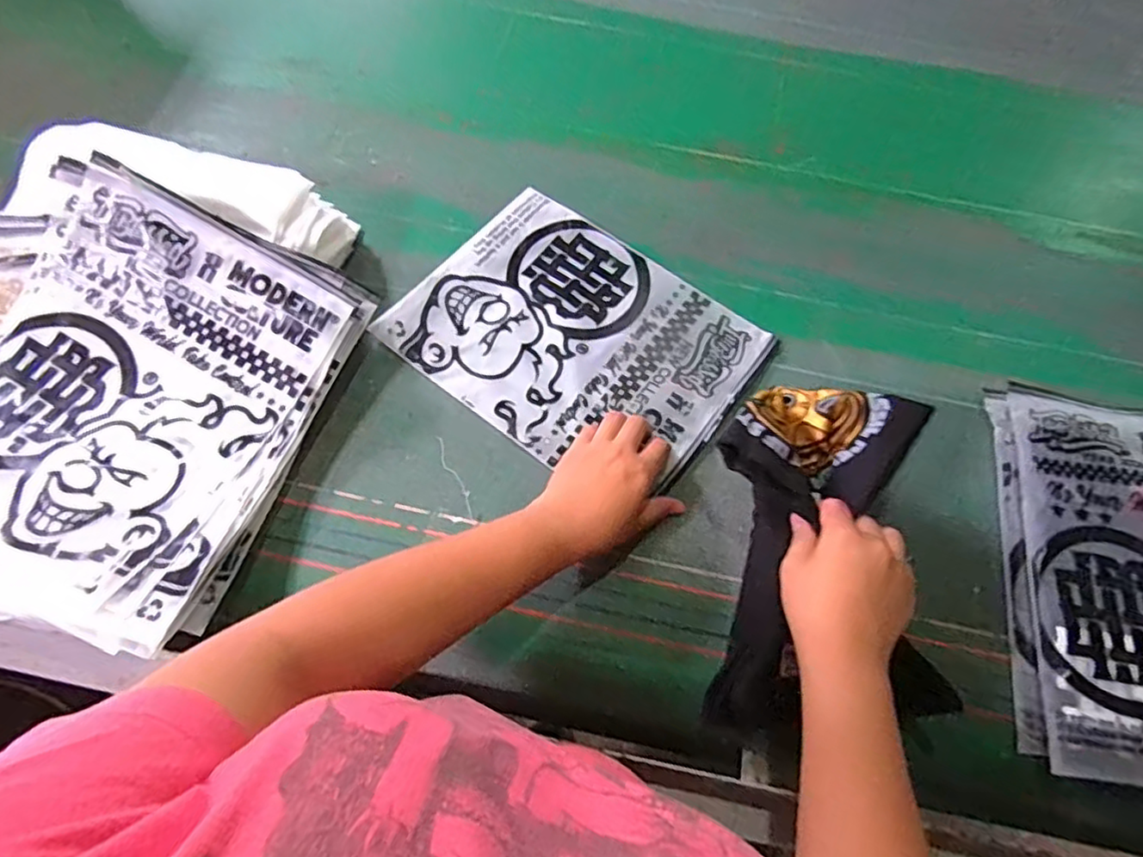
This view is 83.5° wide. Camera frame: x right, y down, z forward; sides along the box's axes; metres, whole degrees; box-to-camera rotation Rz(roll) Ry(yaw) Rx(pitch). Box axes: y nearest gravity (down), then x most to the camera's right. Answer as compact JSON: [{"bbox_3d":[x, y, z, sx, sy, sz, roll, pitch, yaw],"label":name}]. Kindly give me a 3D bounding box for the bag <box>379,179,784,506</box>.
[{"bbox_3d":[0.008,-0.089,0.628,0.315,0.011,0.245,36,69,14],"label":"bag"}]

